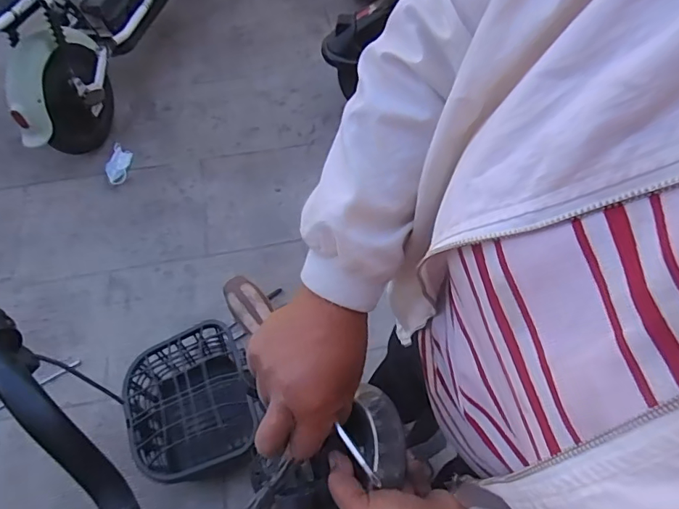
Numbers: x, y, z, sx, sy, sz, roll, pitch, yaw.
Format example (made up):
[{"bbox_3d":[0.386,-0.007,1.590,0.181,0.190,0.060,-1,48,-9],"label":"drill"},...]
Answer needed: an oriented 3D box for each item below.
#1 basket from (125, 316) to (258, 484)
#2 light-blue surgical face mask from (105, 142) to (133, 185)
[{"bbox_3d":[-0.347,0.366,1.153,0.277,0.219,0.321,-18,62,-10],"label":"basket"},{"bbox_3d":[-0.772,-0.324,1.688,0.064,0.042,0.168,-2,60,-1],"label":"light-blue surgical face mask"}]

